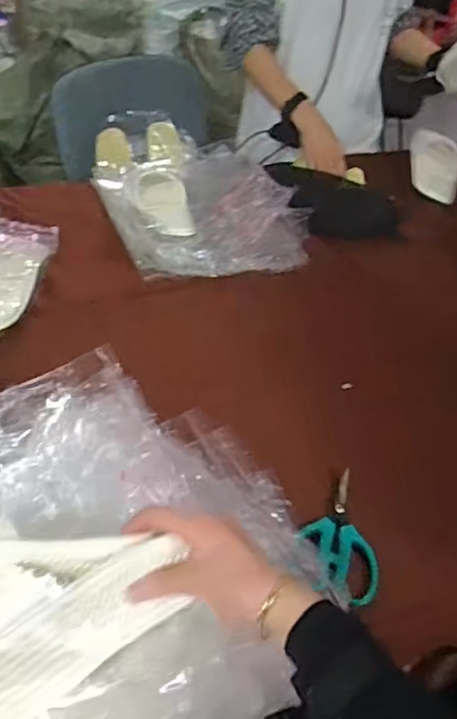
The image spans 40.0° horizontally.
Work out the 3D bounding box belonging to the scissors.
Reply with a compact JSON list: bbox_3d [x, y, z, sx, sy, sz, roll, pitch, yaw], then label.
[{"bbox_3d":[0.104,0.170,0.620,0.071,0.019,0.137,5,42,-16],"label":"scissors"}]

